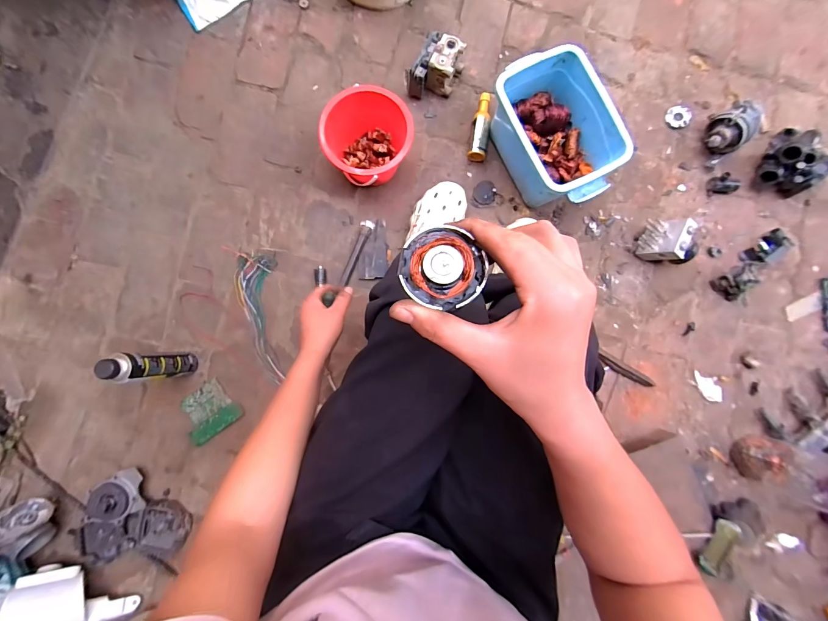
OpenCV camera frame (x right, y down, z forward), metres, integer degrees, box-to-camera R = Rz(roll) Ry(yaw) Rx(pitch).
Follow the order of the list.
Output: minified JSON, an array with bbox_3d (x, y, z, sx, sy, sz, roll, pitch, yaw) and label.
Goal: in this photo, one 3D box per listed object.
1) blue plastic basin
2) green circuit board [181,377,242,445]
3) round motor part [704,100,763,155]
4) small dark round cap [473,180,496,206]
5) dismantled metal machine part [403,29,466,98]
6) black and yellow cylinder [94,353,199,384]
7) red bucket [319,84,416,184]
[{"bbox_3d":[0.289,-0.356,0.746,0.178,0.141,0.290,-28,88,-3],"label":"blue plastic basin"},{"bbox_3d":[-0.455,0.222,0.785,0.126,0.008,0.103,-36,88,-3],"label":"green circuit board"},{"bbox_3d":[0.696,-0.400,0.786,0.096,0.091,0.088,-33,88,-3],"label":"round motor part"},{"bbox_3d":[0.162,-0.272,0.822,0.051,0.004,0.056,0,87,-2],"label":"small dark round cap"},{"bbox_3d":[0.044,-0.527,0.782,0.093,0.073,0.118,26,86,0],"label":"dismantled metal machine part"},{"bbox_3d":[-0.492,0.105,0.686,0.049,0.212,0.051,-8,87,-2],"label":"black and yellow cylinder"},{"bbox_3d":[-0.096,-0.365,0.748,0.179,0.137,0.155,-3,87,-2],"label":"red bucket"}]

